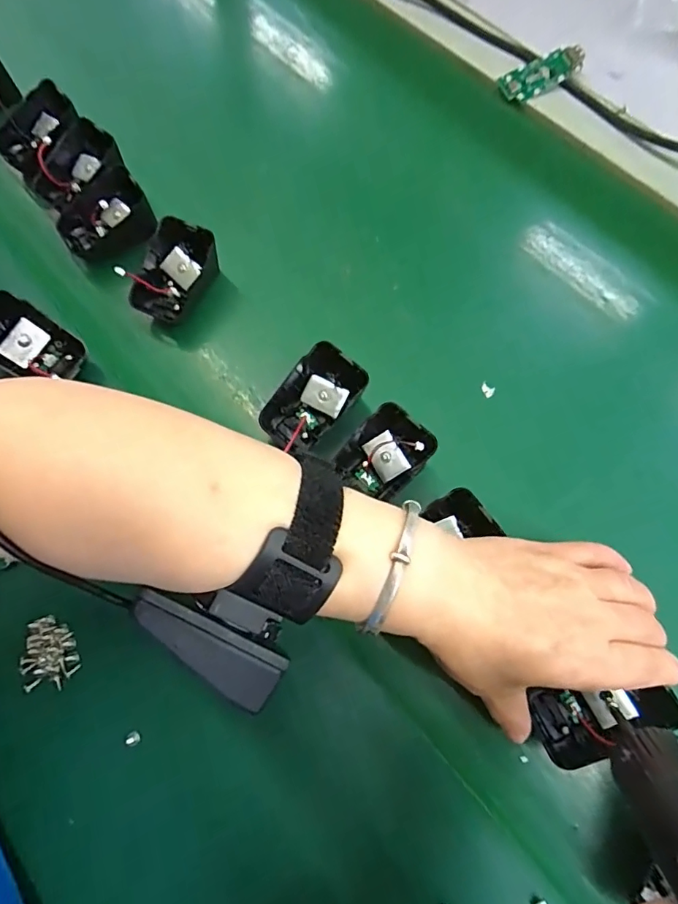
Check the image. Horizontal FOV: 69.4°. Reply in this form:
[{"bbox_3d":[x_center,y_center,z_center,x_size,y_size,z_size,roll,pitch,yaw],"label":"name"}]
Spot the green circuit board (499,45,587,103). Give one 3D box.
[{"bbox_3d":[0.175,-0.323,0.420,0.070,0.010,0.032,-21,72,9],"label":"green circuit board"}]

